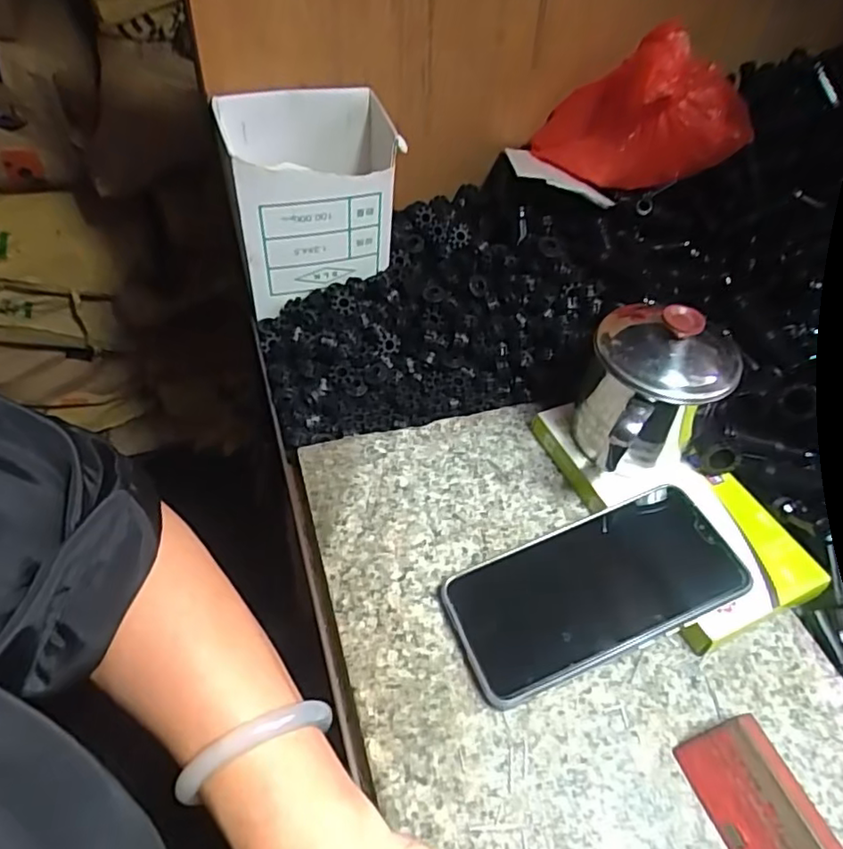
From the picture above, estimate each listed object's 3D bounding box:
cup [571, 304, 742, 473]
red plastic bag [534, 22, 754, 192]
[{"bbox_3d":[0.134,-0.014,0.363,0.079,0.098,0.091,21,51,13],"label":"cup"},{"bbox_3d":[0.179,-0.253,0.486,0.122,0.123,0.131,-27,56,-25],"label":"red plastic bag"}]

